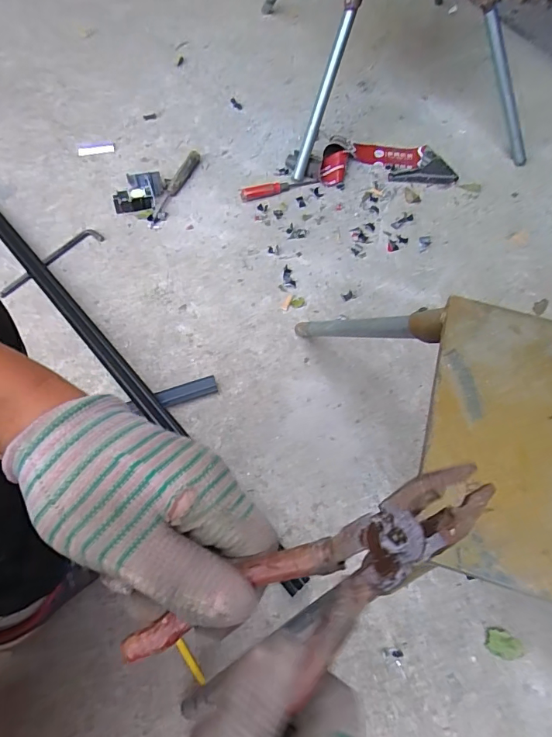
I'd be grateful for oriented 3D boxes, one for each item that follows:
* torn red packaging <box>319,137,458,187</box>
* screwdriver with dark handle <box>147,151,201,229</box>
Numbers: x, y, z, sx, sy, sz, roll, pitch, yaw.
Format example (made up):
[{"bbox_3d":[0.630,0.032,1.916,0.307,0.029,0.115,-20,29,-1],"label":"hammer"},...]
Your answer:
[{"bbox_3d":[0.248,-0.481,1.031,0.294,0.032,0.146,-1,63,-3],"label":"torn red packaging"},{"bbox_3d":[-0.217,-0.397,0.976,0.036,0.021,0.234,18,64,7],"label":"screwdriver with dark handle"}]

